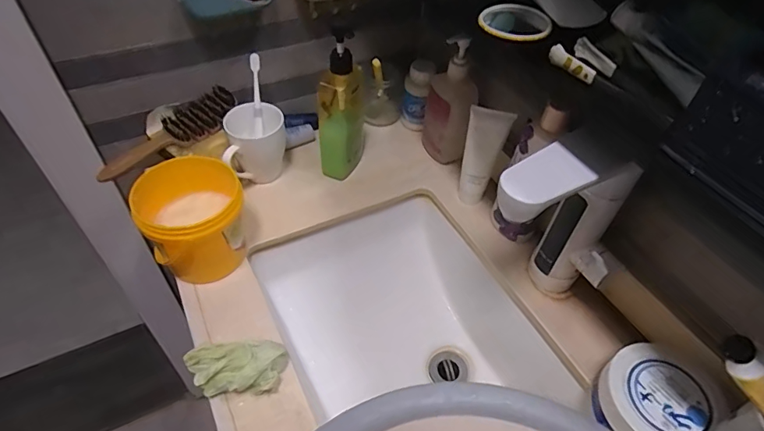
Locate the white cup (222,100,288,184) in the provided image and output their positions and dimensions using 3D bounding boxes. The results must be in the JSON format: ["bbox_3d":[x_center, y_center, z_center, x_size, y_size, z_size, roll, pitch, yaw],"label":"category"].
[{"bbox_3d":[-0.184,-0.095,0.683,0.082,0.117,0.079,1,48,-1],"label":"white cup"}]

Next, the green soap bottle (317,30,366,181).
[{"bbox_3d":[-0.059,-0.151,0.668,0.067,0.216,0.056,1,48,-2],"label":"green soap bottle"}]

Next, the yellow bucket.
[{"bbox_3d":[-0.229,0.014,0.572,0.112,0.131,0.107,1,48,-1],"label":"yellow bucket"}]

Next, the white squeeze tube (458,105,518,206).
[{"bbox_3d":[0.140,-0.078,0.644,0.052,0.147,0.028,14,49,10],"label":"white squeeze tube"}]

